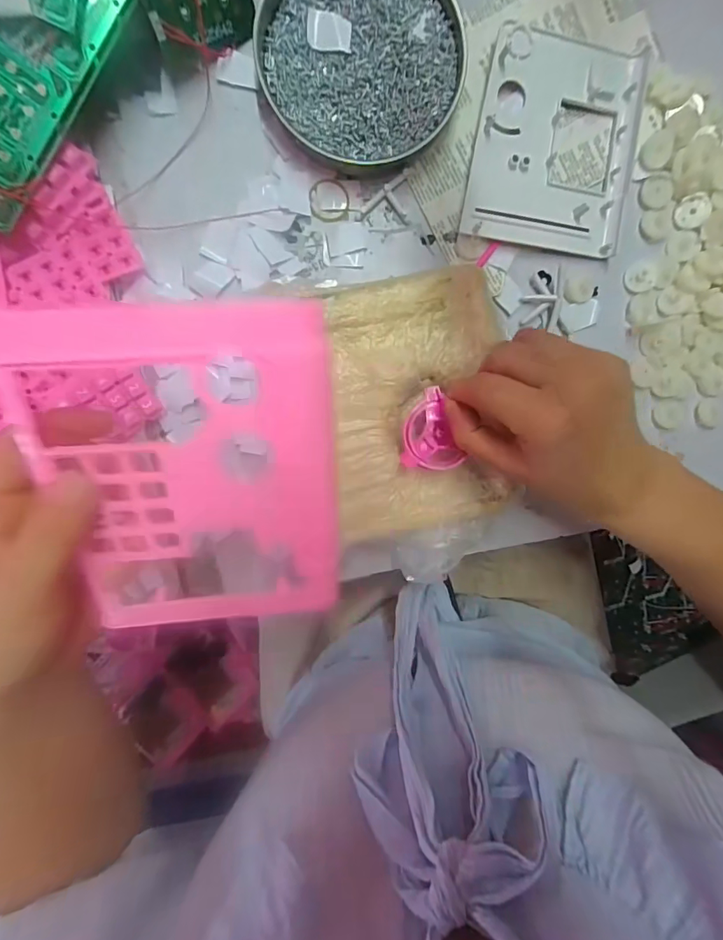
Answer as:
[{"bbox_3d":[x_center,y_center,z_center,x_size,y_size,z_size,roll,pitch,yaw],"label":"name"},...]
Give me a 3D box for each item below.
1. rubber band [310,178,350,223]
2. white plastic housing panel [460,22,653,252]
[{"bbox_3d":[-0.023,-0.195,0.307,0.029,0.004,0.030,0,97,-4],"label":"rubber band"},{"bbox_3d":[0.140,-0.238,0.307,0.113,0.011,0.147,7,96,-5],"label":"white plastic housing panel"}]

